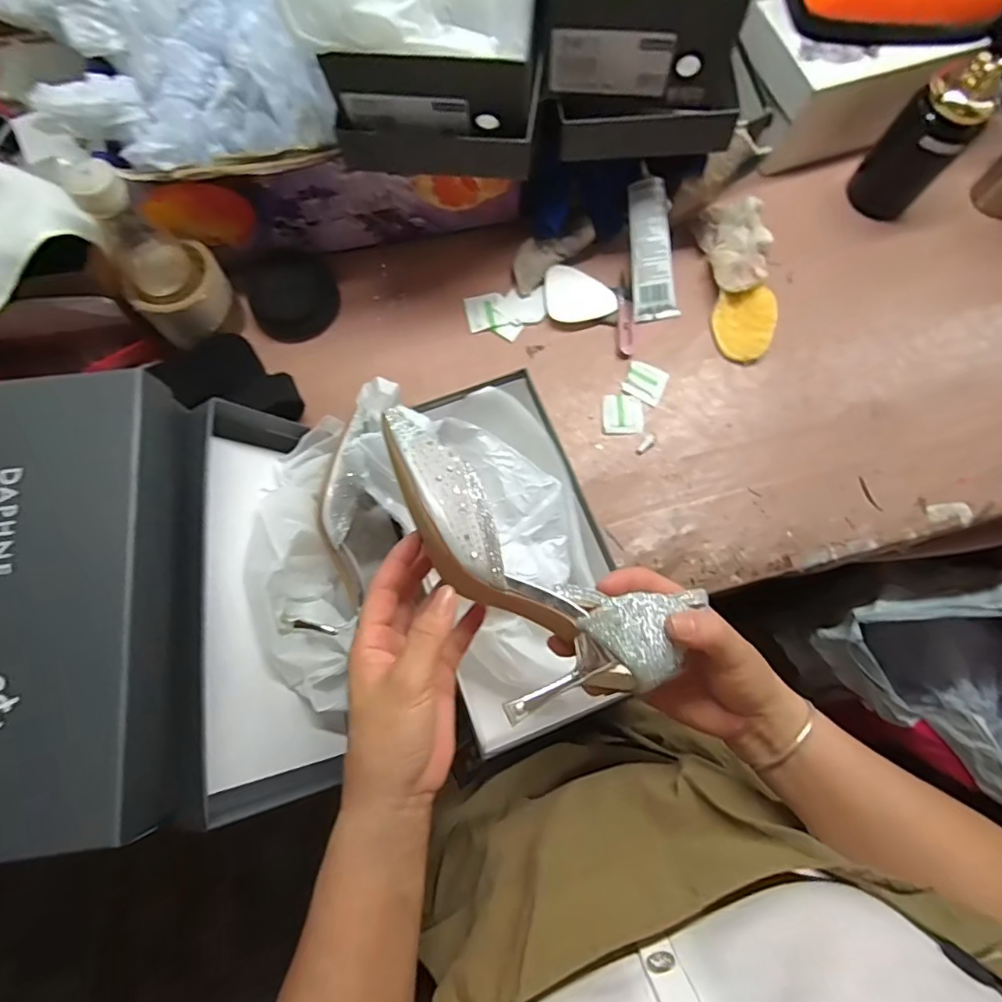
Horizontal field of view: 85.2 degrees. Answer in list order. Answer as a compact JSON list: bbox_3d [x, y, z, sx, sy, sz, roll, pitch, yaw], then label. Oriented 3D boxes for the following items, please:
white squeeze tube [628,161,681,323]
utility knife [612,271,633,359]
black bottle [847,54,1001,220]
[{"bbox_3d":[0.166,-0.277,0.596,0.051,0.017,0.150,-11,106,-4],"label":"white squeeze tube"},{"bbox_3d":[0.138,-0.209,0.612,0.018,0.014,0.098,-1,76,-2],"label":"utility knife"},{"bbox_3d":[0.454,-0.384,0.590,0.069,0.155,0.051,21,76,4],"label":"black bottle"}]

